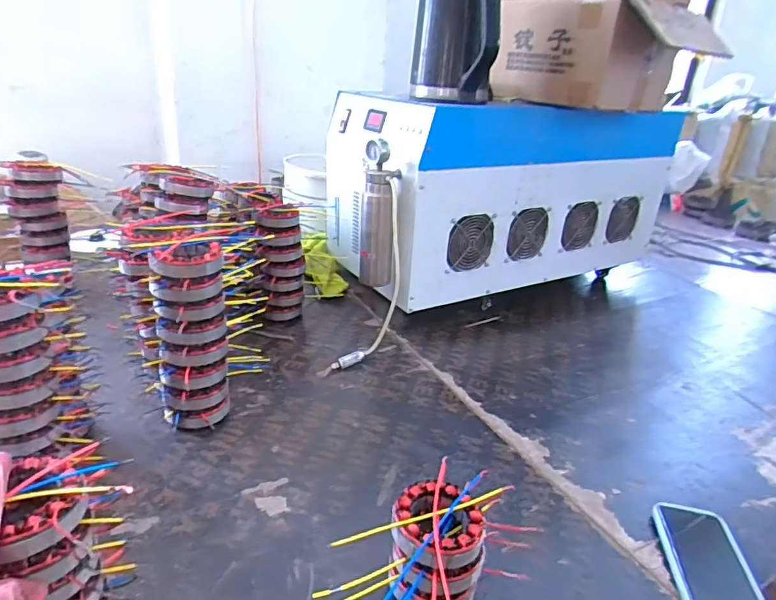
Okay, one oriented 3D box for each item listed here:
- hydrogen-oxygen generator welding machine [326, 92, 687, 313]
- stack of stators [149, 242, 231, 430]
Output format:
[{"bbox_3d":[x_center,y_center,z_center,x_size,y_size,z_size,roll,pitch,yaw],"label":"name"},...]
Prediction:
[{"bbox_3d":[0.260,-0.261,1.206,0.805,0.363,0.386,-10,29,-30],"label":"hydrogen-oxygen generator welding machine"},{"bbox_3d":[-0.261,0.055,0.688,0.089,0.251,0.078,-5,25,-21],"label":"stack of stators"}]

